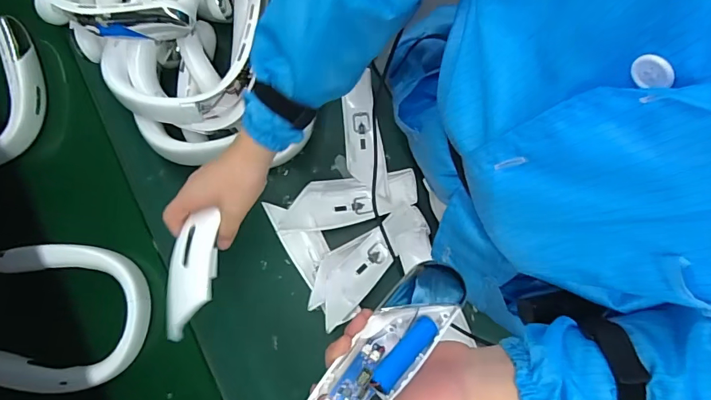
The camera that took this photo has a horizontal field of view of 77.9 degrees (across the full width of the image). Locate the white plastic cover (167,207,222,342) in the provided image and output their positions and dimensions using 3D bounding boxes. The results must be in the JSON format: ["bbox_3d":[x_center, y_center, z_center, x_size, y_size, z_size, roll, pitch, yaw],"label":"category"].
[{"bbox_3d":[-0.167,0.079,0.449,0.048,0.020,0.136,15,91,4],"label":"white plastic cover"}]

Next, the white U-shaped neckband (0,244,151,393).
[{"bbox_3d":[-0.370,0.148,0.562,0.197,0.029,0.176,3,79,2],"label":"white U-shaped neckband"}]

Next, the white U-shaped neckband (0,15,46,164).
[{"bbox_3d":[-0.546,-0.148,0.627,0.188,0.060,0.189,-15,79,-2],"label":"white U-shaped neckband"}]

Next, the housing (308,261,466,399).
[{"bbox_3d":[0.014,0.135,0.348,0.055,0.069,0.209,38,64,8],"label":"housing"}]

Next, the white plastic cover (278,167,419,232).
[{"bbox_3d":[-0.010,0.000,0.575,0.174,0.036,0.064,-10,79,-1],"label":"white plastic cover"}]

